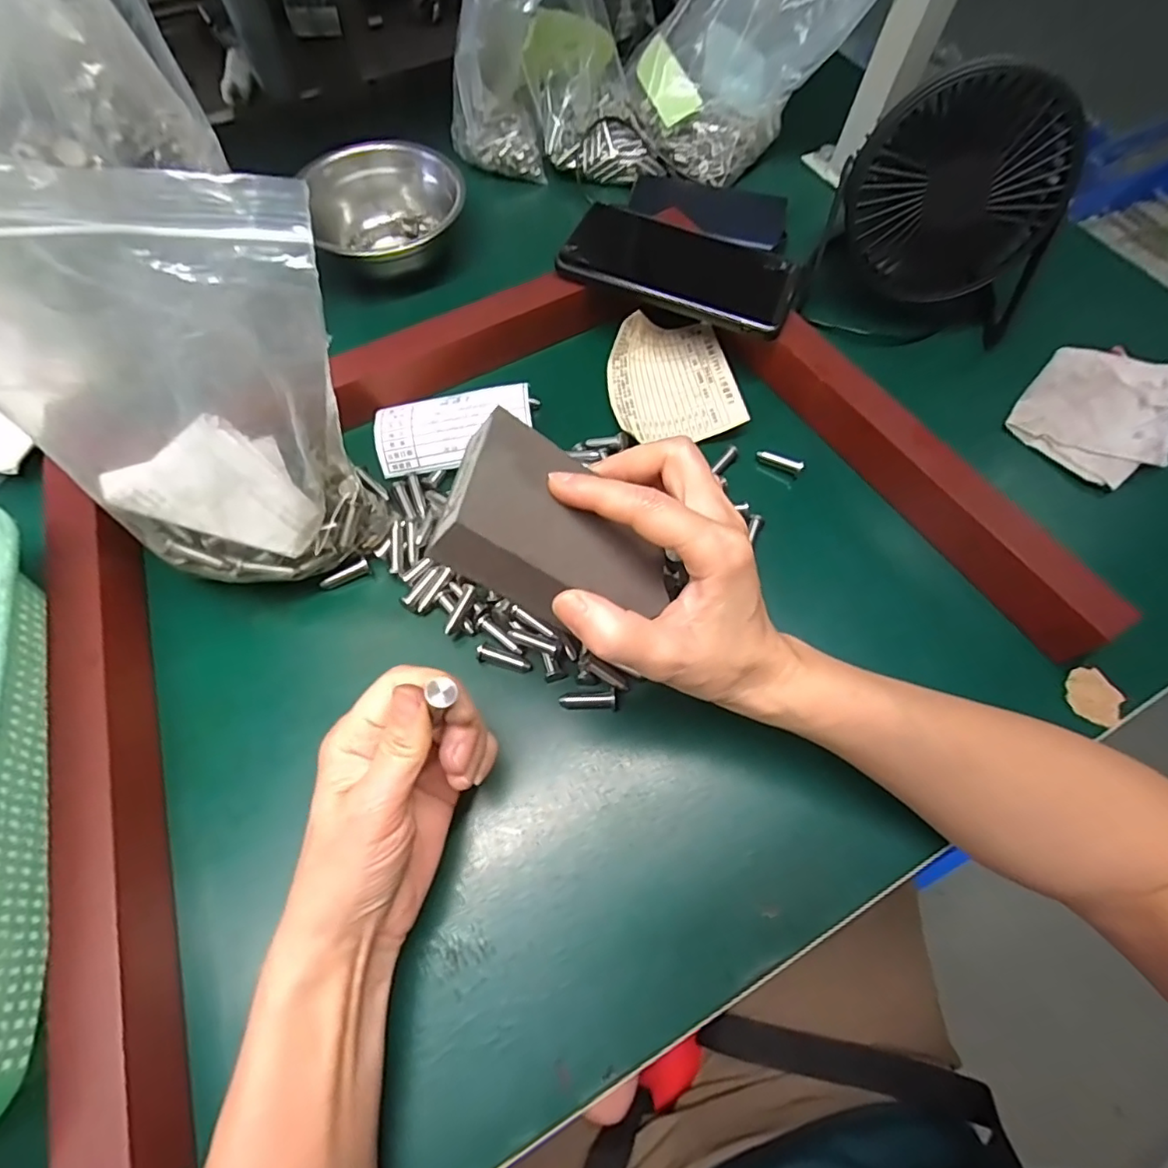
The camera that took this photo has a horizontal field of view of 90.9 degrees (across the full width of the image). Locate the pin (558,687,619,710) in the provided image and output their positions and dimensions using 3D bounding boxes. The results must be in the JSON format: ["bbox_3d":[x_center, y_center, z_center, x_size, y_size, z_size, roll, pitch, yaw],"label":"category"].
[{"bbox_3d":[0.002,0.061,0.304,0.030,0.006,0.010,0,65,-2],"label":"pin"}]

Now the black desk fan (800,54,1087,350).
[{"bbox_3d":[0.247,-0.252,0.394,0.144,0.158,0.065,11,65,3],"label":"black desk fan"}]

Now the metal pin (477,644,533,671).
[{"bbox_3d":[-0.044,0.042,0.318,0.030,0.012,0.009,12,65,3],"label":"metal pin"}]

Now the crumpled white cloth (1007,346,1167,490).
[{"bbox_3d":[0.354,-0.121,0.393,0.087,0.012,0.116,36,72,18],"label":"crumpled white cloth"}]

